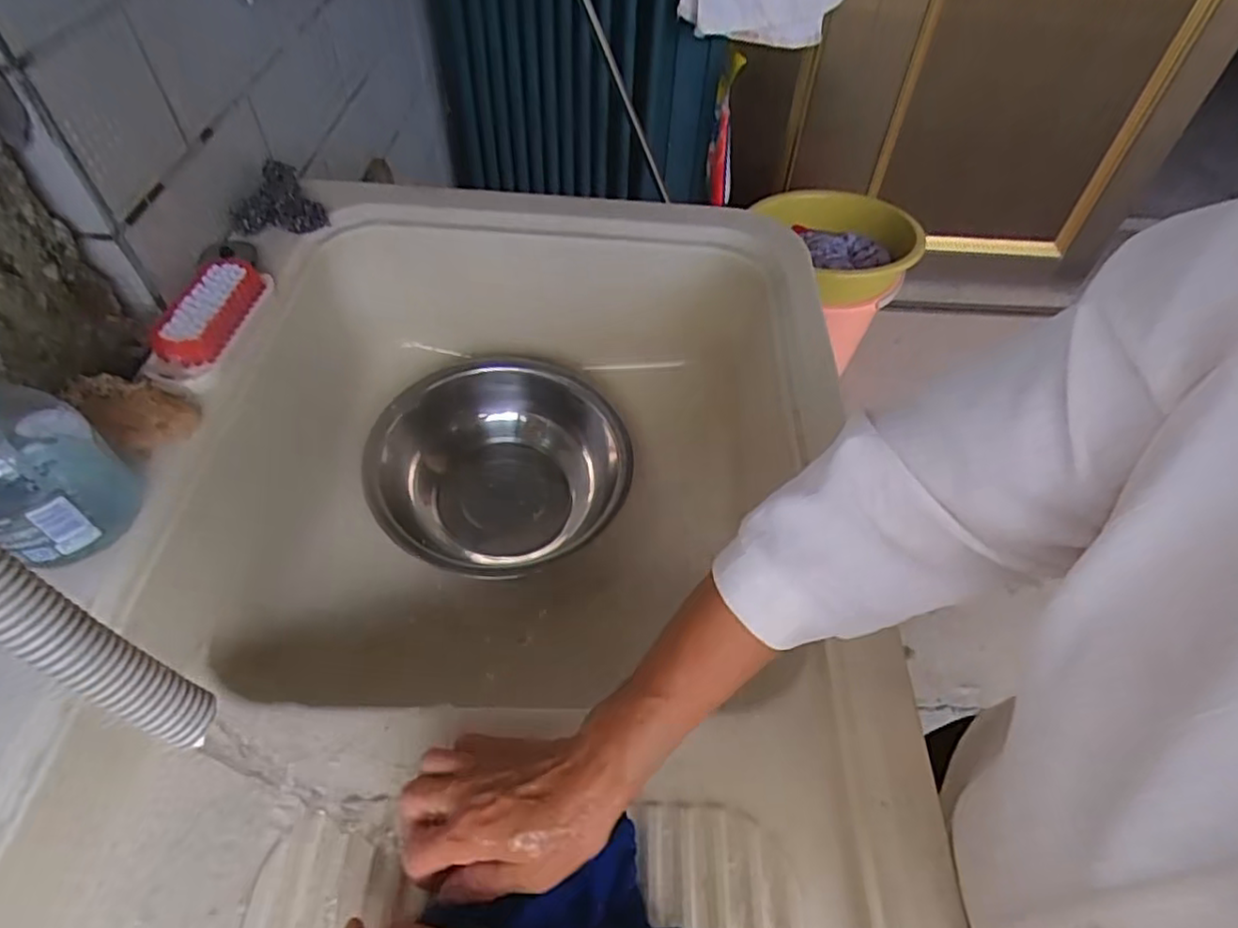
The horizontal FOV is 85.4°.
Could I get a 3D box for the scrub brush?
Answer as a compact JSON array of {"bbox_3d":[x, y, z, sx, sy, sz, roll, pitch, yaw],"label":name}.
[{"bbox_3d":[-0.343,-0.129,0.562,0.053,0.034,0.122,1,46,2],"label":"scrub brush"}]

